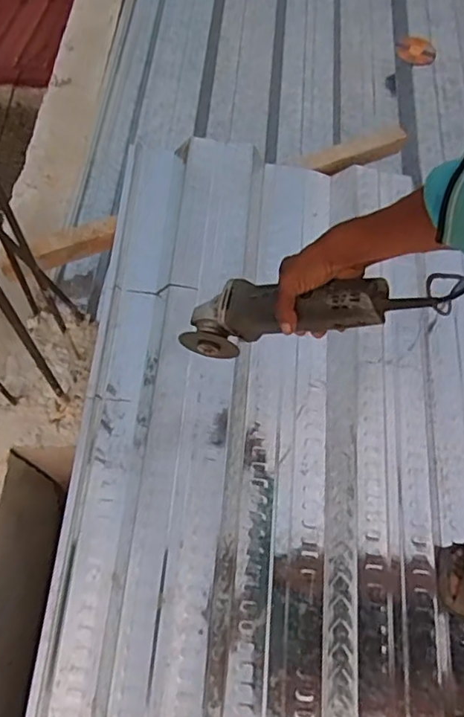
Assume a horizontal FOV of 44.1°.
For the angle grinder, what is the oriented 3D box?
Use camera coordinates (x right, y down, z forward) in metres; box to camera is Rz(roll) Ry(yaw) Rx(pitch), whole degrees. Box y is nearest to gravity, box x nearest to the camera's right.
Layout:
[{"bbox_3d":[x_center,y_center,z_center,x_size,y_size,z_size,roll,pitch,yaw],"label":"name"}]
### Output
[{"bbox_3d":[0.058,-0.052,0.683,0.254,0.061,0.075,-5,57,32],"label":"angle grinder"}]

